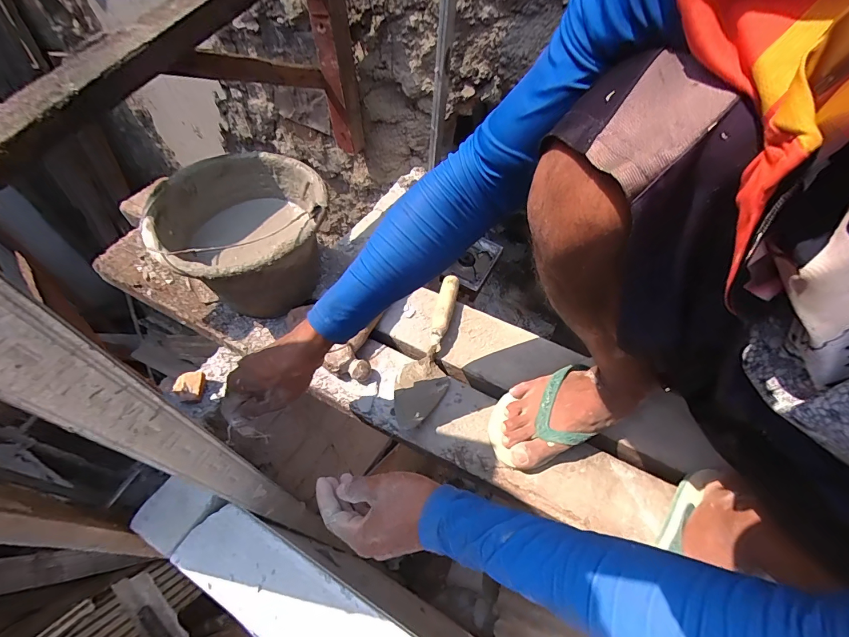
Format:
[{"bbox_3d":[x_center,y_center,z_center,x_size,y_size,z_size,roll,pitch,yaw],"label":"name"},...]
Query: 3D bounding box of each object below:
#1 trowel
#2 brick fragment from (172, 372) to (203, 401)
[{"bbox_3d":[0.016,0.044,0.589,0.071,0.037,0.269,17,57,9],"label":"trowel"},{"bbox_3d":[-0.372,0.106,0.584,0.045,0.027,0.039,3,56,0],"label":"brick fragment"}]

